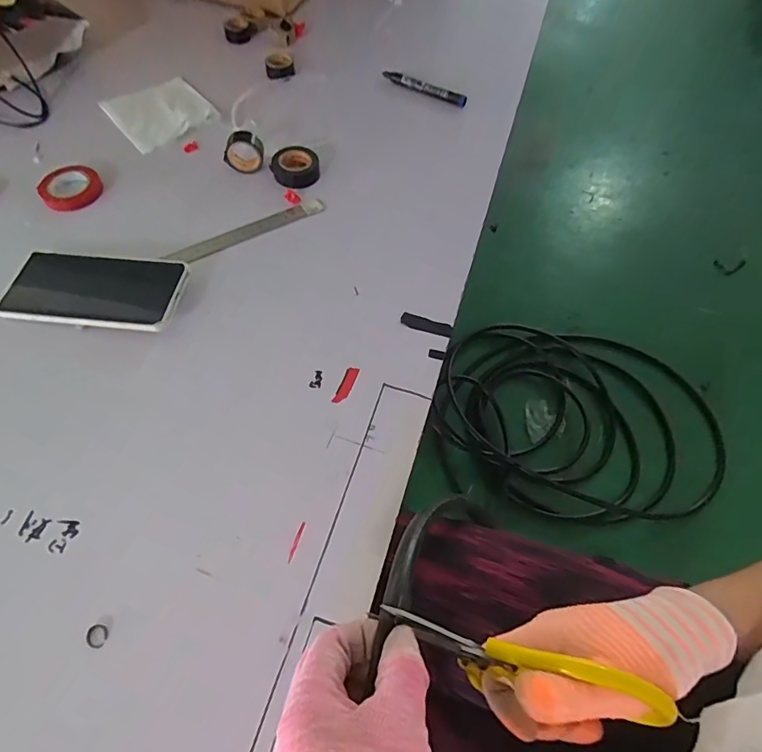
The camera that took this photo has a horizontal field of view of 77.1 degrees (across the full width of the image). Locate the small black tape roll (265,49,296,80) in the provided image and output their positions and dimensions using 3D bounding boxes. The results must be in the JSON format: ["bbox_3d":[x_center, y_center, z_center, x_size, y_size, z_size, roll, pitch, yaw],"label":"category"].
[{"bbox_3d":[-0.137,-0.421,0.648,0.038,0.021,0.034,-11,61,-9],"label":"small black tape roll"}]

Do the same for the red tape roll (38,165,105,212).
[{"bbox_3d":[-0.339,-0.206,0.524,0.062,0.014,0.052,-32,66,-19],"label":"red tape roll"}]

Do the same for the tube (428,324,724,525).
[{"bbox_3d":[0.484,0.104,1.192,0.709,0.075,0.513,11,53,-2],"label":"tube"}]

